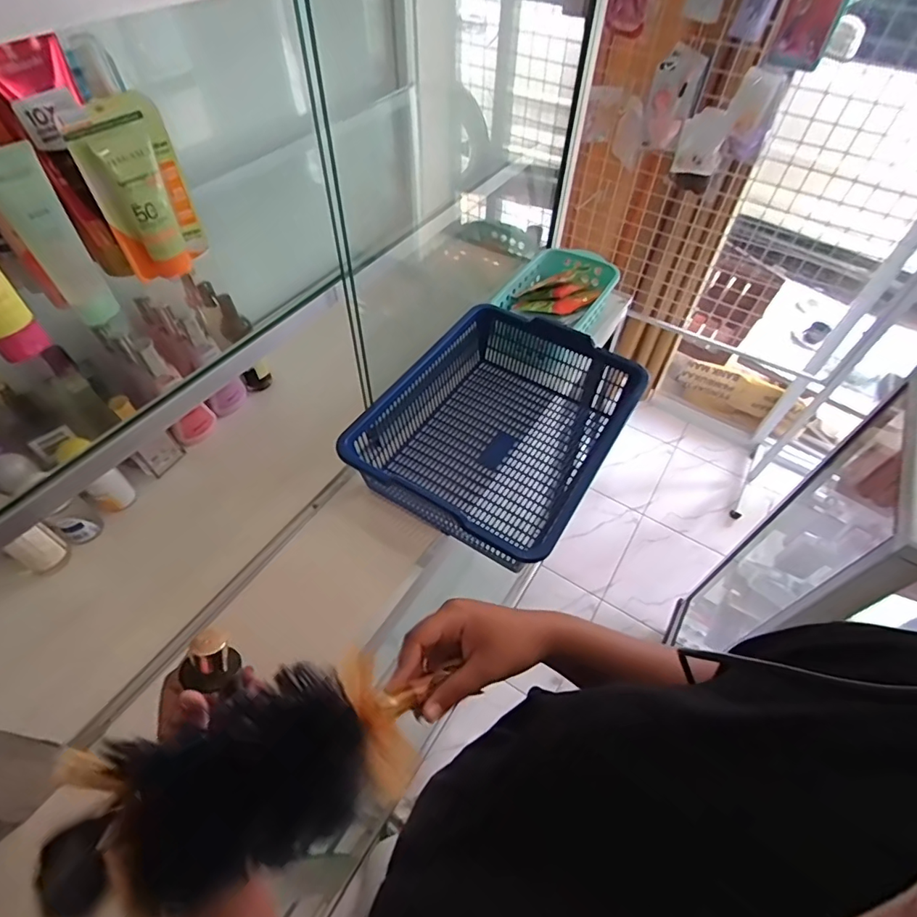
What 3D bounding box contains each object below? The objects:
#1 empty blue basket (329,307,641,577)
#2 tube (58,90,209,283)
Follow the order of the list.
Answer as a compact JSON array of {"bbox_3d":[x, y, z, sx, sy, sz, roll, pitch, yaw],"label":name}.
[{"bbox_3d":[0.040,-0.045,0.648,0.268,0.104,0.330,28,57,18],"label":"empty blue basket"},{"bbox_3d":[-0.280,-0.236,0.444,0.032,0.136,0.073,17,54,10],"label":"tube"}]

